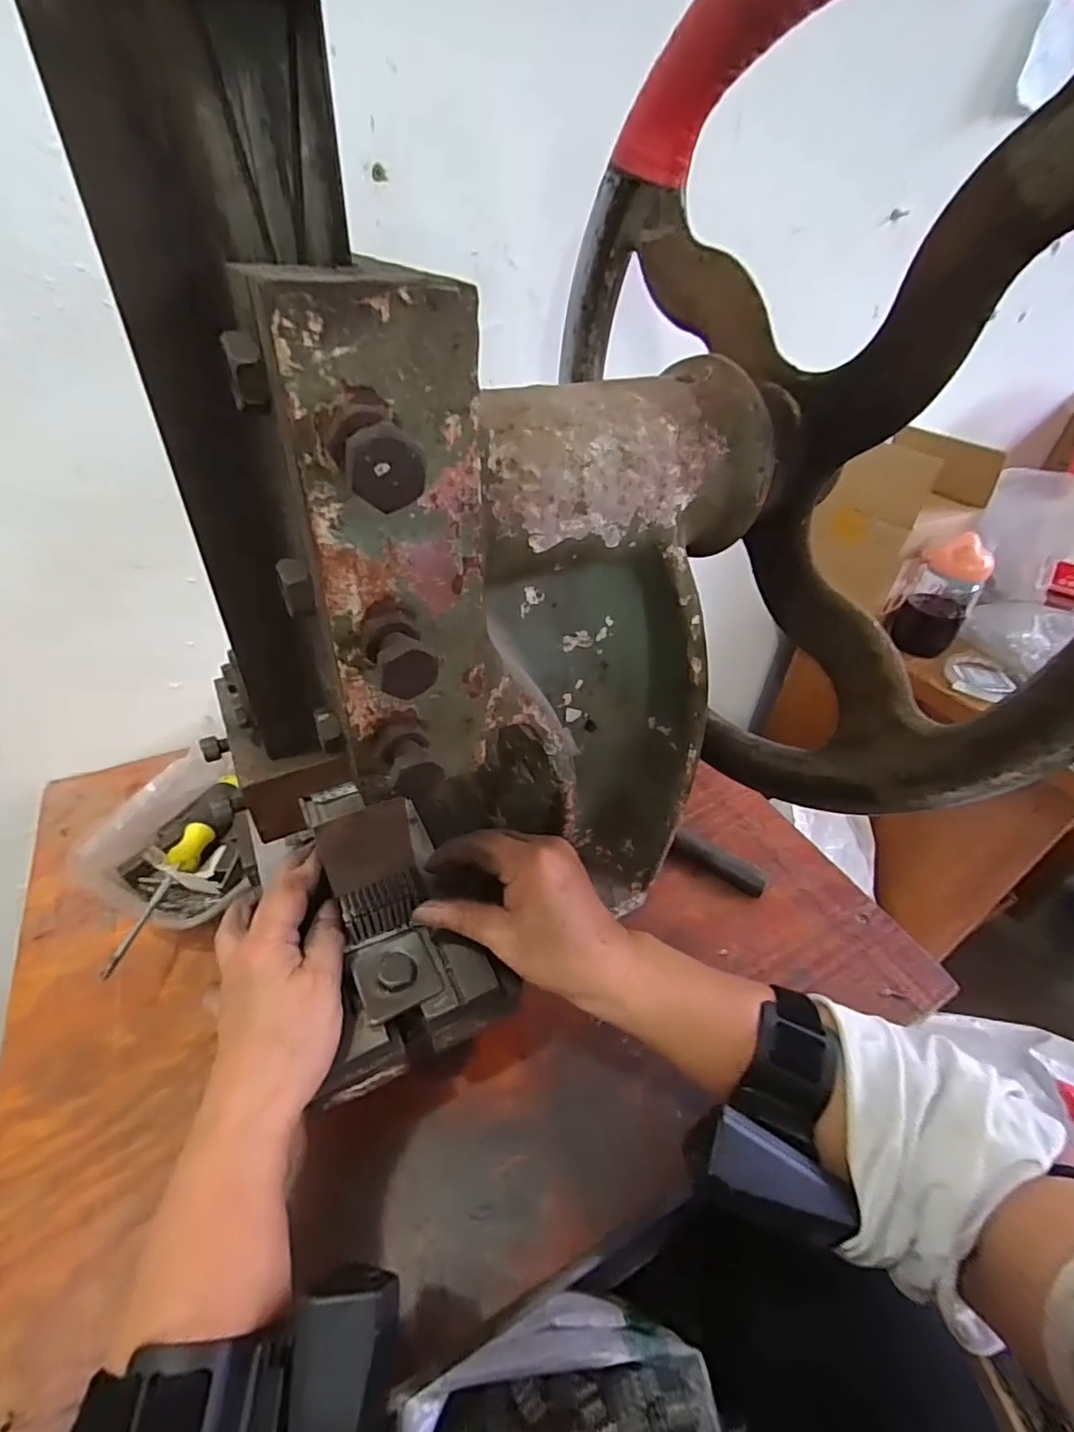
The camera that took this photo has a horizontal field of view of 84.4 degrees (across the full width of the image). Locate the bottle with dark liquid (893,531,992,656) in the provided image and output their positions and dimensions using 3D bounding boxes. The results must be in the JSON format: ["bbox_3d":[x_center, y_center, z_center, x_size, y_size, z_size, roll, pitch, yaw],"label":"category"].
[{"bbox_3d":[0.507,-0.147,0.744,0.069,0.155,0.064,31,48,29],"label":"bottle with dark liquid"}]

